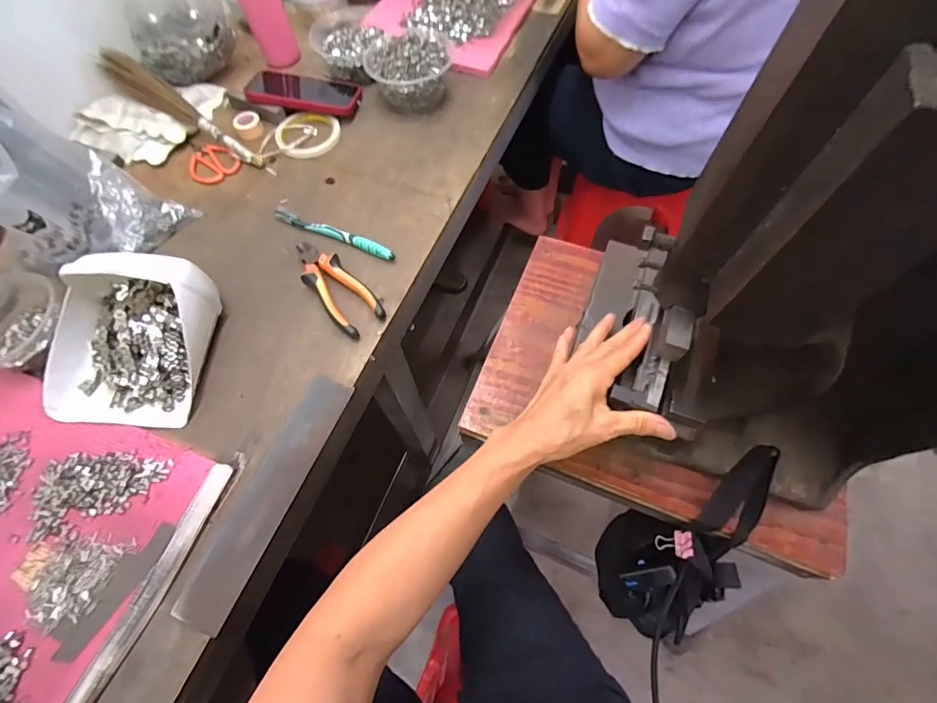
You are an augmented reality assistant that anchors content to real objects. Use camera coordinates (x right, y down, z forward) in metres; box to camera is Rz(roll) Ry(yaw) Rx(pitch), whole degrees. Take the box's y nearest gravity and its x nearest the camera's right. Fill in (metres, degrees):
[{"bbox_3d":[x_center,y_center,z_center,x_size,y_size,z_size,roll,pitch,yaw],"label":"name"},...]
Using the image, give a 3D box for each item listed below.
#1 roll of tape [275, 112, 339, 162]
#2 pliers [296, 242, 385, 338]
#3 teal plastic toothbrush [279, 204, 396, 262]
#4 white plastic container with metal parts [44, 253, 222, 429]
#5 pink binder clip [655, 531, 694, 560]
[{"bbox_3d":[-0.246,-0.330,0.647,0.094,0.013,0.093,0,64,1],"label":"roll of tape"},{"bbox_3d":[-0.163,-0.081,0.519,0.053,0.024,0.146,-38,69,-16],"label":"pliers"},{"bbox_3d":[-0.178,-0.156,0.560,0.180,0.017,0.020,23,67,12],"label":"teal plastic toothbrush"},{"bbox_3d":[-0.365,-0.011,0.456,0.150,0.088,0.163,3,64,2],"label":"white plastic container with metal parts"},{"bbox_3d":[0.225,0.210,0.463,0.036,0.017,0.026,2,63,4],"label":"pink binder clip"}]

